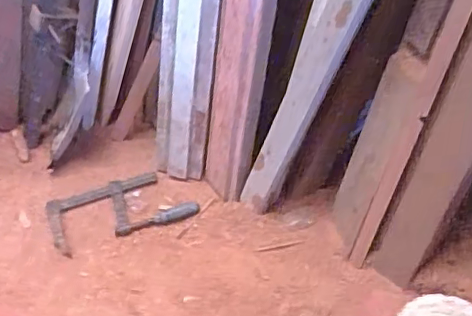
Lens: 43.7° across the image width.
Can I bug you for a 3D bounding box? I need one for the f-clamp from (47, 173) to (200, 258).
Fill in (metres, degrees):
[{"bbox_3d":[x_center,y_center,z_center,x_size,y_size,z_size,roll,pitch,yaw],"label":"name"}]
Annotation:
[{"bbox_3d":[-0.299,0.122,1.506,0.369,0.032,0.183,-15,49,-8],"label":"f-clamp"}]

